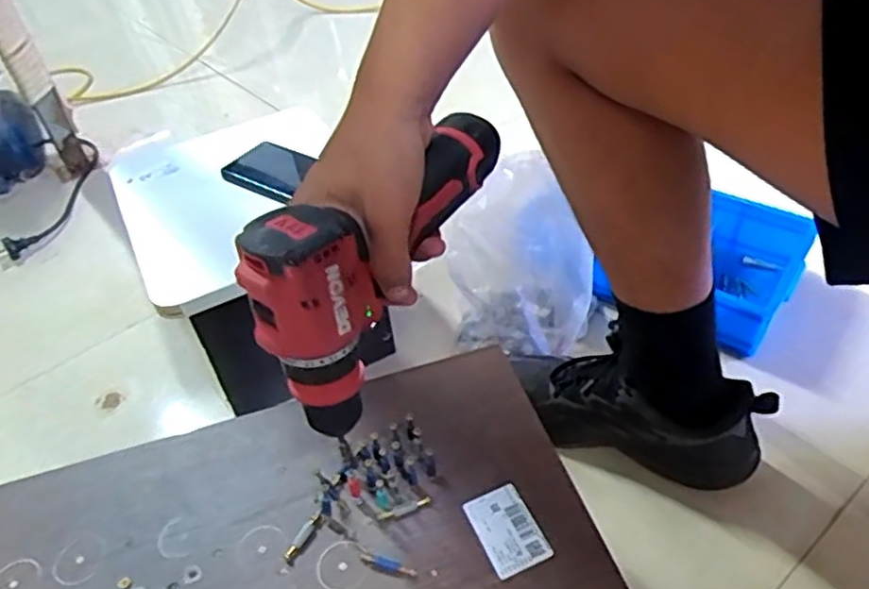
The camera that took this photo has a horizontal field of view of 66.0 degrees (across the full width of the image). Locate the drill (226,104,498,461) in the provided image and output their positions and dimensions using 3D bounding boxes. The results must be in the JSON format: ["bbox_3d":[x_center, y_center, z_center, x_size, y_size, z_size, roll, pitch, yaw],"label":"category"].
[{"bbox_3d":[-0.030,-0.016,0.427,0.052,0.140,0.188,27,52,30],"label":"drill"}]

